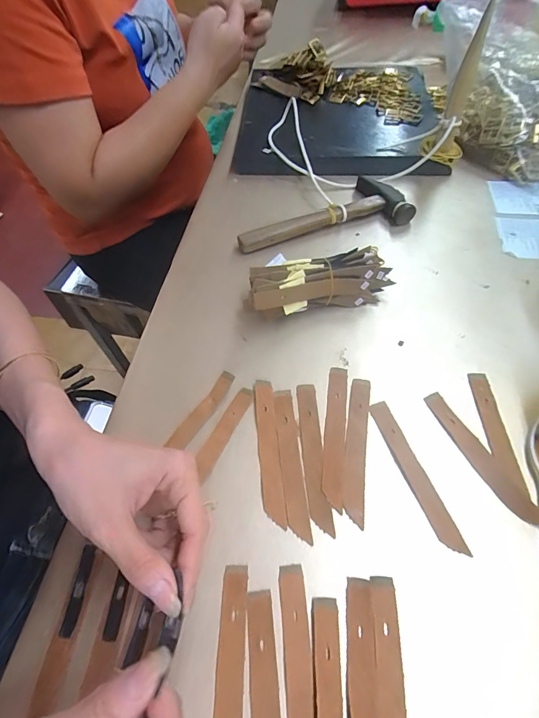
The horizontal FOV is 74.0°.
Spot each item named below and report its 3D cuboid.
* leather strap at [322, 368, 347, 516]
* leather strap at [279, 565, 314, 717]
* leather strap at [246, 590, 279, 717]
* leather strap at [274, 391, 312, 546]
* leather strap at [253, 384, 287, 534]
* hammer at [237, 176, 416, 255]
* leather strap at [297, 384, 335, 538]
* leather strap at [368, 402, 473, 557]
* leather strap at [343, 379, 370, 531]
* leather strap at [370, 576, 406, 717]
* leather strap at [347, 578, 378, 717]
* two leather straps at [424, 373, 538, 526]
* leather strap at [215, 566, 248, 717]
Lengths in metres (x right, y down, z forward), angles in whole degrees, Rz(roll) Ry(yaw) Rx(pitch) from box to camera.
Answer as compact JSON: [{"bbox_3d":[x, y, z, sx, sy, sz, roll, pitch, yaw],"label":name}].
[{"bbox_3d":[0.056,0.062,0.307,0.017,0.004,0.125,6,57,8],"label":"leather strap"},{"bbox_3d":[0.019,0.198,0.218,0.018,0.005,0.123,-4,57,1],"label":"leather strap"},{"bbox_3d":[-0.003,0.212,0.212,0.017,0.004,0.123,-6,57,0],"label":"leather strap"},{"bbox_3d":[0.017,0.081,0.295,0.017,0.004,0.123,-6,57,0],"label":"leather strap"},{"bbox_3d":[-0.002,0.074,0.301,0.017,0.004,0.123,-6,57,0],"label":"leather strap"},{"bbox_3d":[0.062,-0.190,0.460,0.215,0.026,0.092,-13,57,-4],"label":"hammer"},{"bbox_3d":[0.035,0.076,0.297,0.018,0.004,0.123,-4,57,1],"label":"leather strap"},{"bbox_3d":[0.115,0.090,0.286,0.018,0.005,0.122,-19,57,-8],"label":"leather strap"},{"bbox_3d":[0.073,0.071,0.300,0.017,0.006,0.124,7,58,9],"label":"leather strap"},{"bbox_3d":[0.072,0.202,0.213,0.017,0.004,0.122,2,57,6],"label":"leather strap"},{"bbox_3d":[0.056,0.202,0.213,0.016,0.004,0.119,3,57,6],"label":"leather strap"},{"bbox_3d":[0.186,0.068,0.290,0.061,0.009,0.118,-21,58,-10],"label":"two leather straps"},{"bbox_3d":[-0.025,0.201,0.222,0.017,0.004,0.123,-1,57,3],"label":"leather strap"}]

